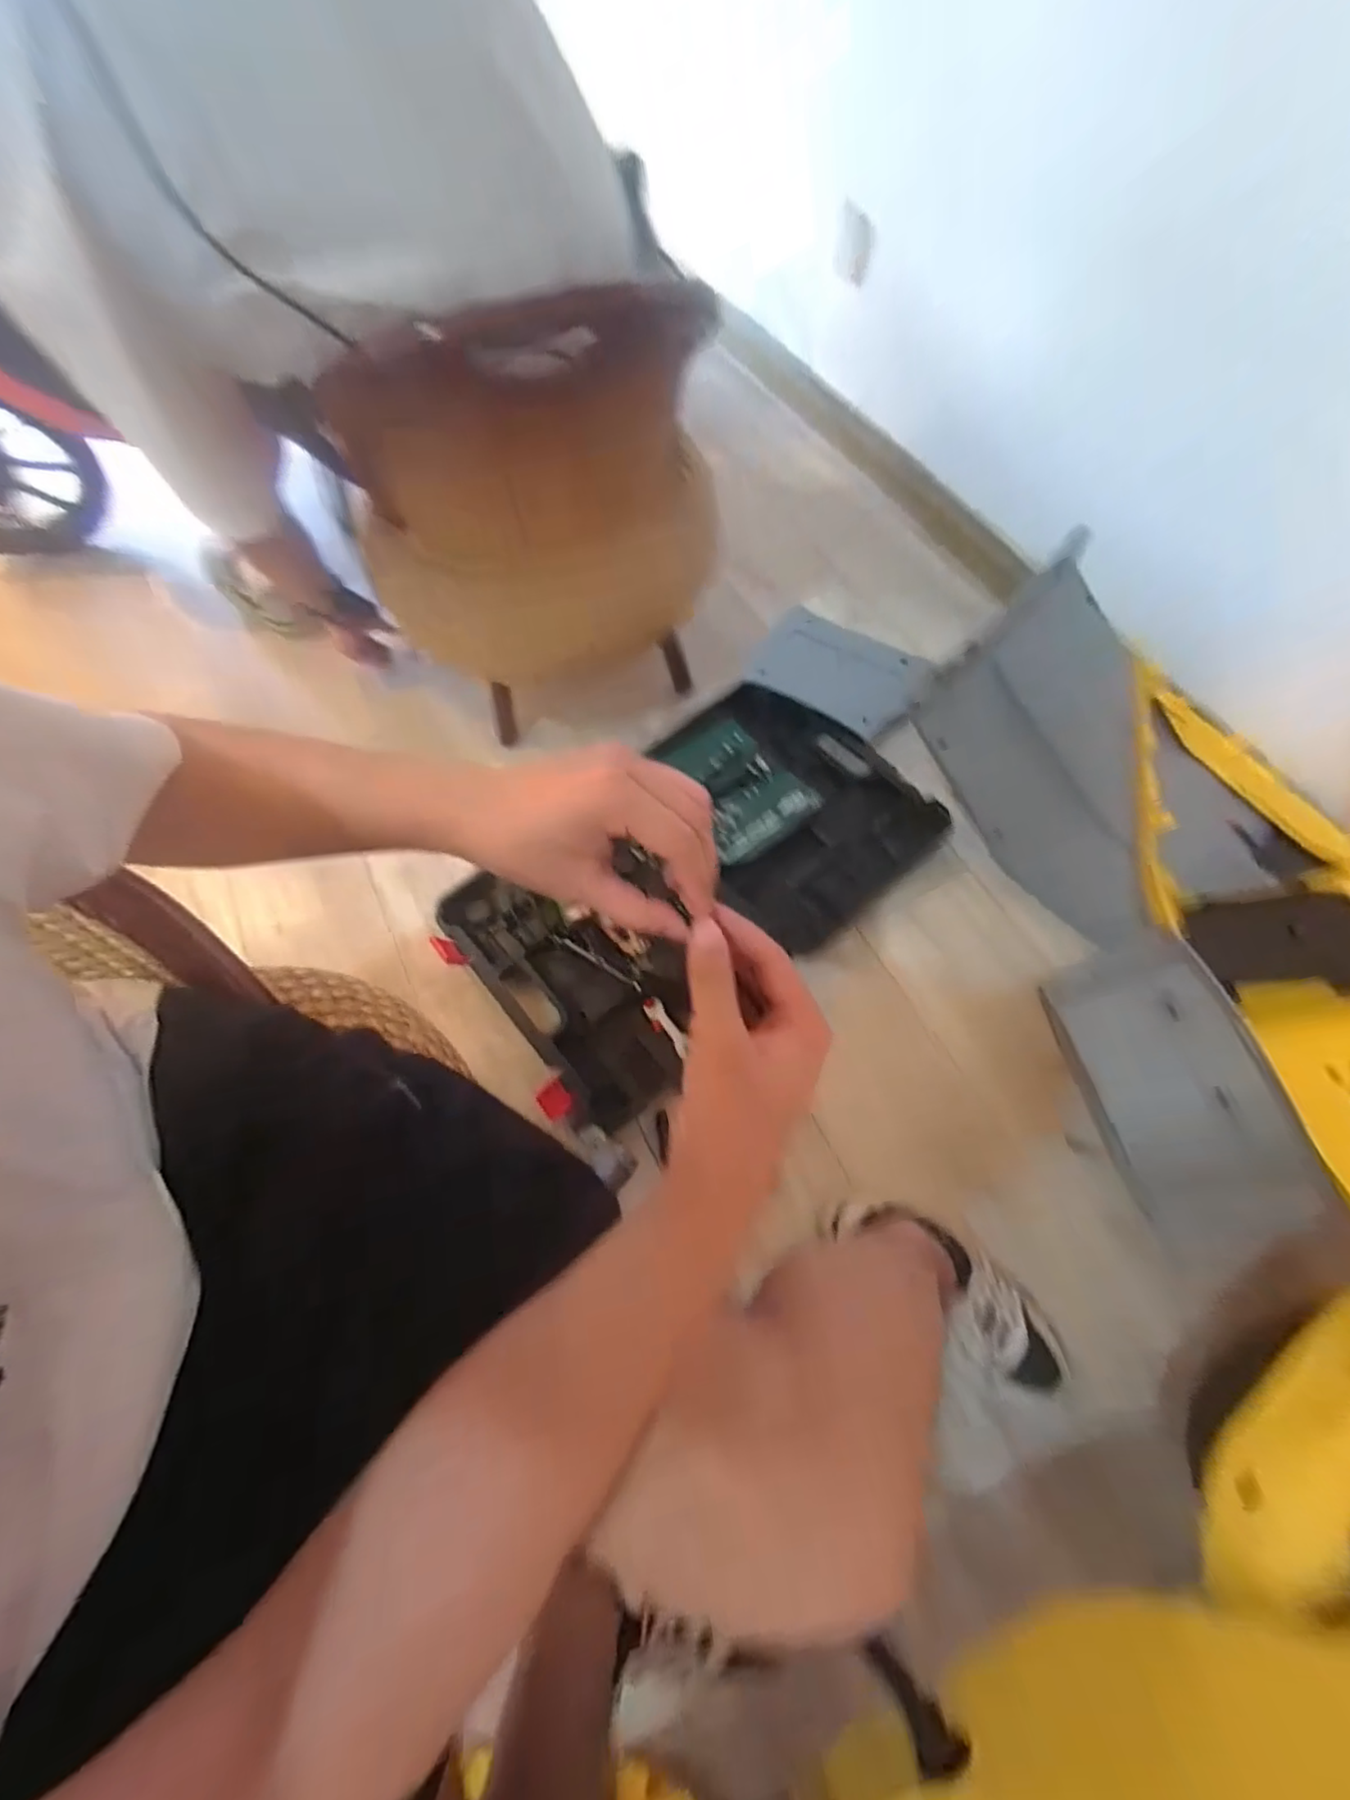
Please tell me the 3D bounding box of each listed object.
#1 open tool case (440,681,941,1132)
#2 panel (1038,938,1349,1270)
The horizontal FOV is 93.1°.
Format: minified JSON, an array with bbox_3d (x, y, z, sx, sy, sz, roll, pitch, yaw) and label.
[{"bbox_3d":[0.021,-0.035,0.933,0.666,0.065,0.408,-39,70,-13],"label":"open tool case"},{"bbox_3d":[0.482,0.179,0.625,0.049,0.161,0.285,18,44,-32],"label":"panel"}]

